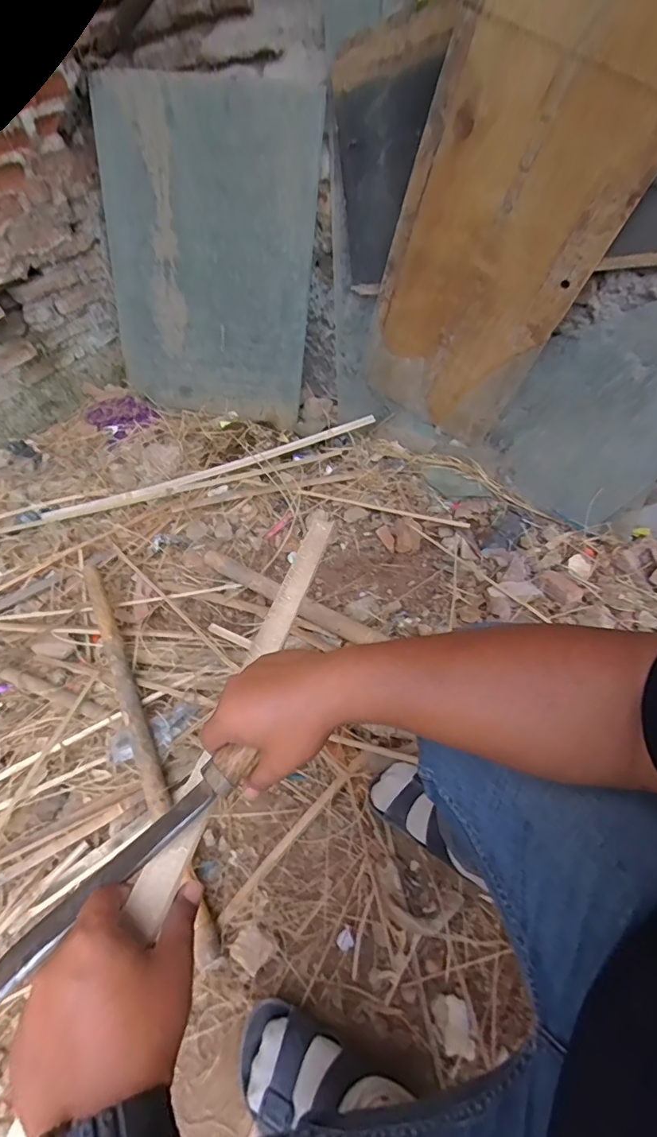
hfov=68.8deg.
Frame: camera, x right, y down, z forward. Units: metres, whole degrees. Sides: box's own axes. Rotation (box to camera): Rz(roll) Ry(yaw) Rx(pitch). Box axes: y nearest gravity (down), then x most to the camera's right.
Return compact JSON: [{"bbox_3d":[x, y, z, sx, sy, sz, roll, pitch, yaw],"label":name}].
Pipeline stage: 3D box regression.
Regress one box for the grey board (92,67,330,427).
[{"bbox_3d":[-0.333,-0.791,1.281,0.623,0.755,0.022,22,41,13],"label":"grey board"}]

